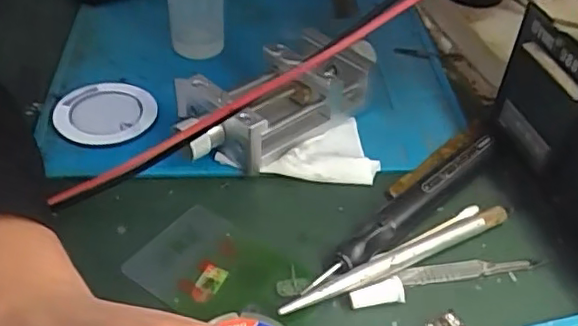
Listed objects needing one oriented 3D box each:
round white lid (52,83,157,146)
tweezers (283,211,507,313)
[{"bbox_3d":[-0.106,-0.027,0.352,0.056,0.012,0.056,2,41,-1],"label":"round white lid"},{"bbox_3d":[0.052,0.044,0.280,0.125,0.009,0.010,-20,45,-24],"label":"tweezers"}]

